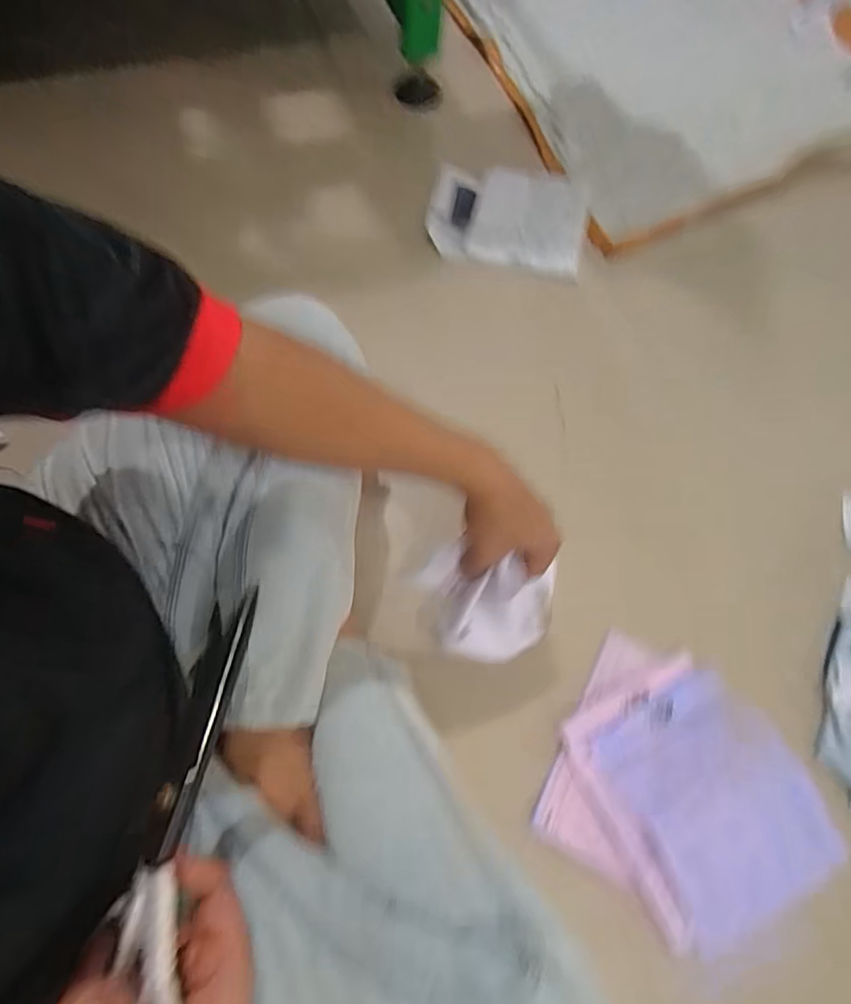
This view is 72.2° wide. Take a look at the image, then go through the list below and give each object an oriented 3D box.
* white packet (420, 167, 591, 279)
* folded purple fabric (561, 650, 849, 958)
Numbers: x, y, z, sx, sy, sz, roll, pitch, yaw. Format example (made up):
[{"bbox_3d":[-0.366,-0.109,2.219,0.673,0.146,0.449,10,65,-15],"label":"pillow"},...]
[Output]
[{"bbox_3d":[0.128,-0.445,0.894,0.233,0.031,0.231,12,64,3],"label":"white packet"},{"bbox_3d":[0.250,0.255,0.524,0.194,0.028,0.205,-20,66,-12],"label":"folded purple fabric"}]

